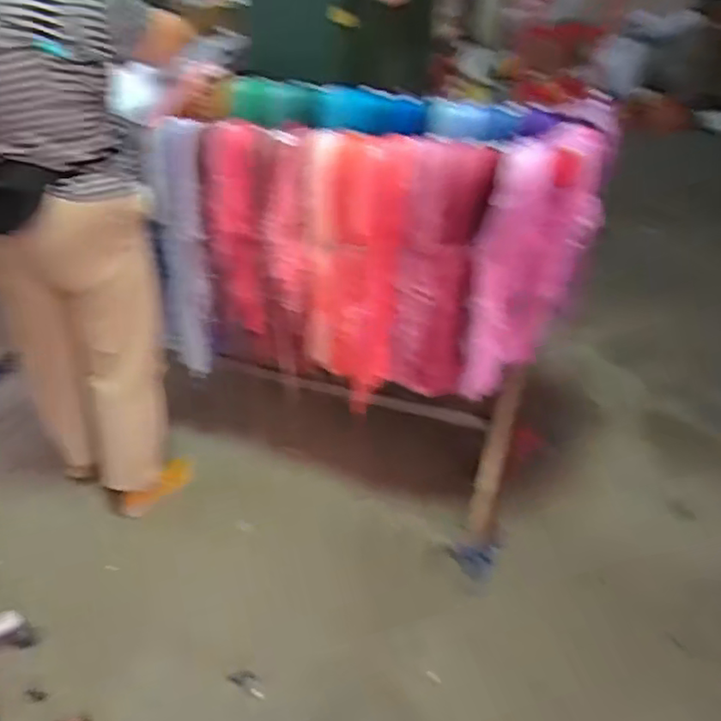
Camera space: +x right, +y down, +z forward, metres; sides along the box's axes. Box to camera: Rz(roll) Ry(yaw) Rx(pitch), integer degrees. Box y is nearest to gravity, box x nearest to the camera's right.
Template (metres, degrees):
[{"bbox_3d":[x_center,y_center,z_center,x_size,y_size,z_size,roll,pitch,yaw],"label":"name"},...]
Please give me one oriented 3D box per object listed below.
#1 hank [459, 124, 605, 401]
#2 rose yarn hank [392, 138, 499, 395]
[{"bbox_3d":[0.333,-0.160,1.278,0.208,0.593,0.123,11,36,16],"label":"hank"},{"bbox_3d":[0.162,-0.156,1.317,0.190,0.556,0.082,21,40,28],"label":"rose yarn hank"}]

